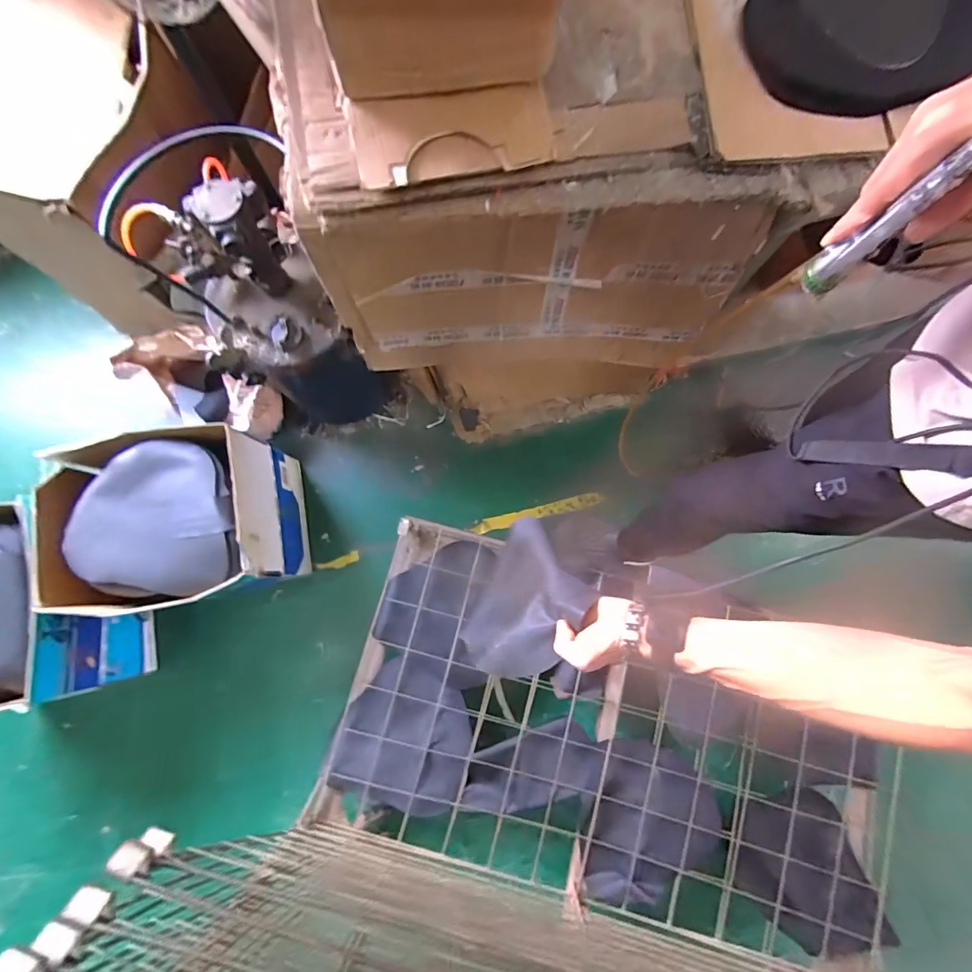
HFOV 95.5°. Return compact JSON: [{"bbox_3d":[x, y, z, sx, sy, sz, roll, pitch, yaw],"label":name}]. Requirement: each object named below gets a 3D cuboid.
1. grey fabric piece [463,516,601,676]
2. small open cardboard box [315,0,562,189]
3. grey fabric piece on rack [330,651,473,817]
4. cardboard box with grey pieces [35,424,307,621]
[{"bbox_3d":[0.058,0.155,0.616,0.118,0.195,0.208,26,80,5],"label":"grey fabric piece"},{"bbox_3d":[-0.062,-0.653,0.533,0.270,0.187,0.486,-8,79,-2],"label":"small open cardboard box"},{"bbox_3d":[-0.186,0.582,1.033,0.296,0.058,0.315,0,79,0],"label":"grey fabric piece on rack"},{"bbox_3d":[-0.741,0.095,1.086,0.470,0.310,0.386,-10,79,-2],"label":"cardboard box with grey pieces"}]

